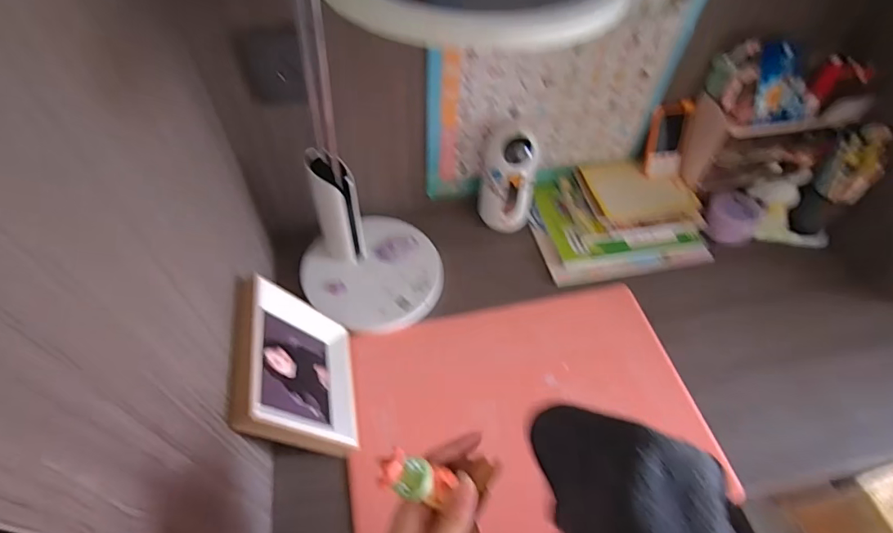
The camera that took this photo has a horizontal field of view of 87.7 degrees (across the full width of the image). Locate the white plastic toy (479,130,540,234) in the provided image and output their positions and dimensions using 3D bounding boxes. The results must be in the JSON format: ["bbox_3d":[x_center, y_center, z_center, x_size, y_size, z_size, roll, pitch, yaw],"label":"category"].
[{"bbox_3d":[0.102,-0.141,0.765,0.087,0.173,0.073,10,52,6],"label":"white plastic toy"}]

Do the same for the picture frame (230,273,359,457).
[{"bbox_3d":[-0.175,0.123,0.559,0.040,0.184,0.189,-29,52,13],"label":"picture frame"}]

